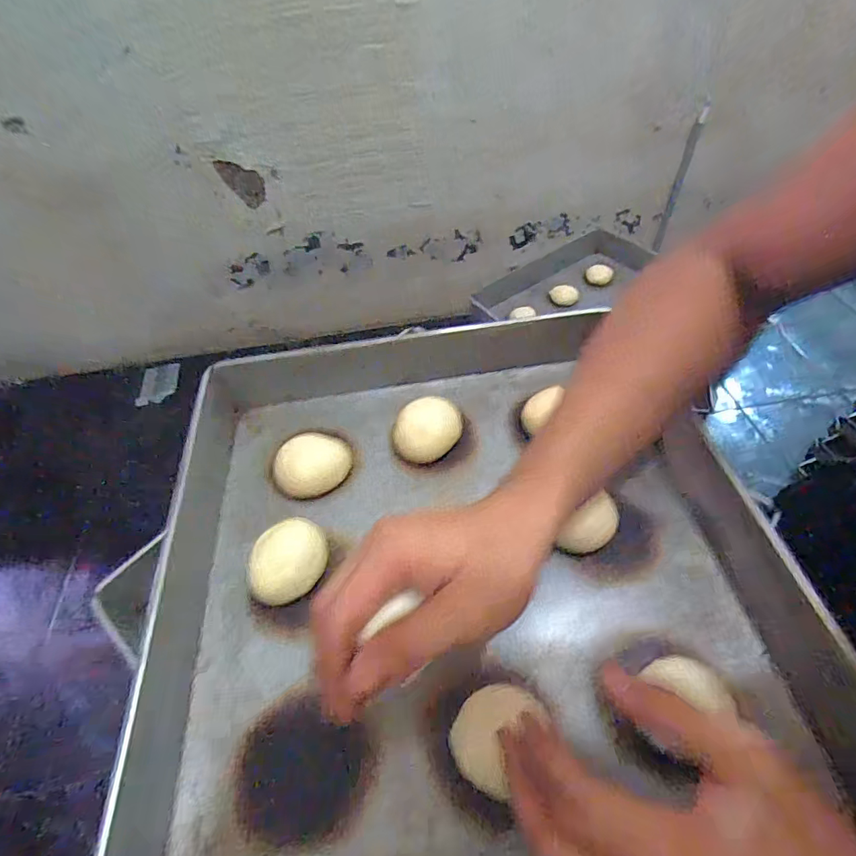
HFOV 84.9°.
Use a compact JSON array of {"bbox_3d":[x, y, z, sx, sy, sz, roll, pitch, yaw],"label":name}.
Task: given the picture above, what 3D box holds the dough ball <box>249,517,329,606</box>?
[{"bbox_3d":[-0.109,0.104,0.368,0.061,0.029,0.052,-27,54,-16],"label":"dough ball"}]

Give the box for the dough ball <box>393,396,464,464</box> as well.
[{"bbox_3d":[0.002,0.001,0.444,0.057,0.032,0.058,-2,51,3],"label":"dough ball"}]

